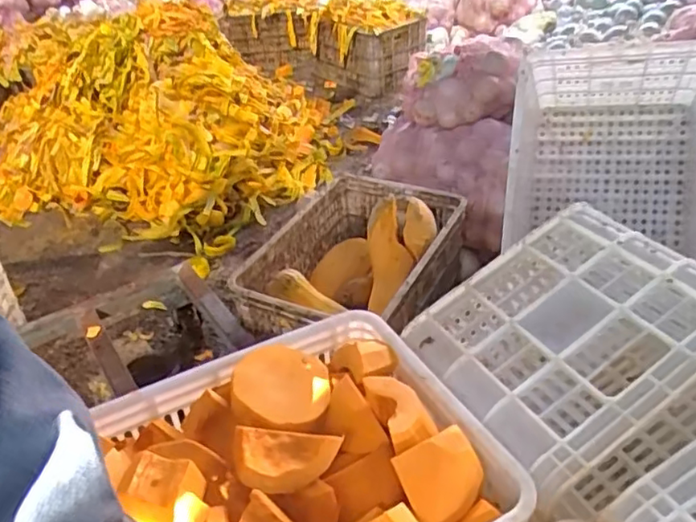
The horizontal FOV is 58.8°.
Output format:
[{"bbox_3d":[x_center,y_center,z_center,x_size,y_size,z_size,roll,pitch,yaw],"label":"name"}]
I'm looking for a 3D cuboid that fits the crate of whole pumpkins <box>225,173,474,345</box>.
[{"bbox_3d":[0.021,0.008,1.389,0.352,0.213,0.500,14,39,25],"label":"crate of whole pumpkins"}]

